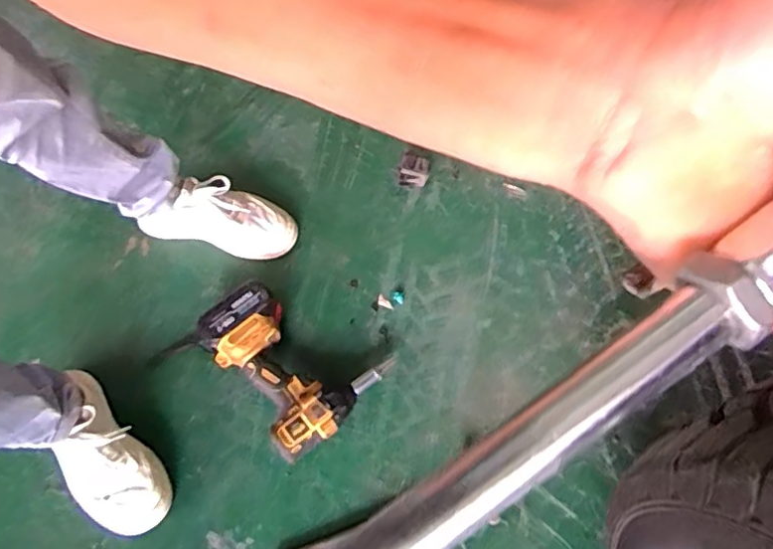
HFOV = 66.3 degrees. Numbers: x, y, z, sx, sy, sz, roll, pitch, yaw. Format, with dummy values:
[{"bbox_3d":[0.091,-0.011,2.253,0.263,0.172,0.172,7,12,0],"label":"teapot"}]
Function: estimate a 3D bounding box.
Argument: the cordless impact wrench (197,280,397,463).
[{"bbox_3d":[-0.140,0.116,0.855,0.195,0.071,0.250,-42,70,-15],"label":"cordless impact wrench"}]

